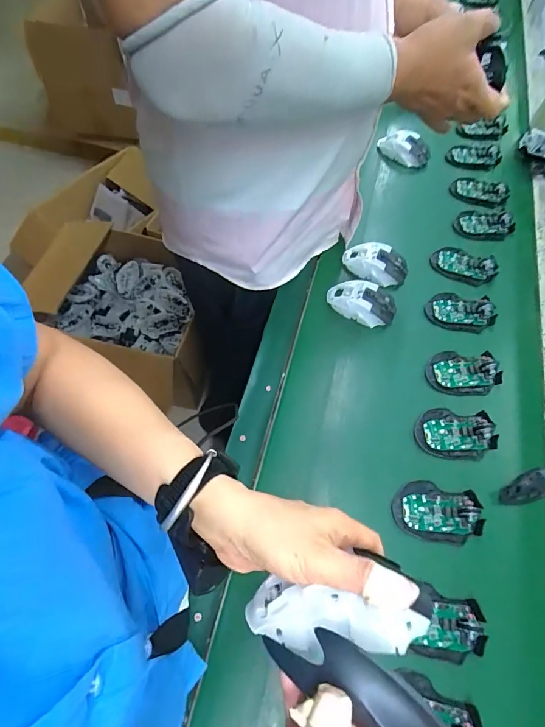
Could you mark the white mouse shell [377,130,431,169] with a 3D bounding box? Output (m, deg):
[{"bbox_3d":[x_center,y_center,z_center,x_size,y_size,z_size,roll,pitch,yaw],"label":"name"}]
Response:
[{"bbox_3d":[0.289,-0.474,0.856,0.118,0.043,0.065,23,64,7],"label":"white mouse shell"}]

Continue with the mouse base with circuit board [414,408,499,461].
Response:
[{"bbox_3d":[0.269,0.101,0.571,0.113,0.022,0.073,3,63,-3],"label":"mouse base with circuit board"}]

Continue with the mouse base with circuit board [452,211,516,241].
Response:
[{"bbox_3d":[0.419,-0.274,0.773,0.112,0.016,0.070,6,63,-2],"label":"mouse base with circuit board"}]

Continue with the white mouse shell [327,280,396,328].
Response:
[{"bbox_3d":[0.152,-0.103,0.664,0.114,0.040,0.061,24,64,7],"label":"white mouse shell"}]

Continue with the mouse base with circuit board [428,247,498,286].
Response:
[{"bbox_3d":[0.354,-0.185,0.718,0.111,0.021,0.061,31,65,11],"label":"mouse base with circuit board"}]

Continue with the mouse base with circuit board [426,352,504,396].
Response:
[{"bbox_3d":[0.305,0.013,0.616,0.115,0.019,0.073,5,63,-2],"label":"mouse base with circuit board"}]

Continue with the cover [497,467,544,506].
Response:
[{"bbox_3d":[0.364,0.171,0.546,0.101,0.009,0.035,-18,66,-13],"label":"cover"}]

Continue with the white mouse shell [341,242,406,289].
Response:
[{"bbox_3d":[0.188,-0.180,0.702,0.115,0.033,0.079,18,64,5],"label":"white mouse shell"}]

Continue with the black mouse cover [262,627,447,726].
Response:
[{"bbox_3d":[0.041,0.165,0.203,0.097,0.017,0.031,13,63,24],"label":"black mouse cover"}]

